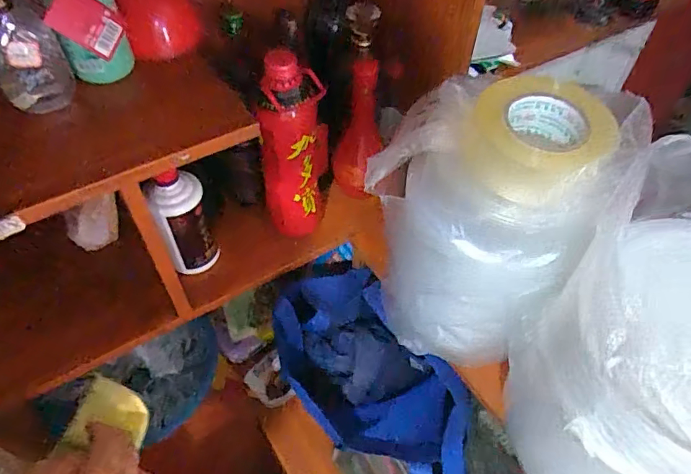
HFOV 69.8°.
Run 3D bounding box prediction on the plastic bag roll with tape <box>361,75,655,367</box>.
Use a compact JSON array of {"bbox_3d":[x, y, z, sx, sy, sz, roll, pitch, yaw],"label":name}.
[{"bbox_3d":[0.151,-0.019,0.576,0.226,0.295,0.199,31,57,22],"label":"plastic bag roll with tape"}]

